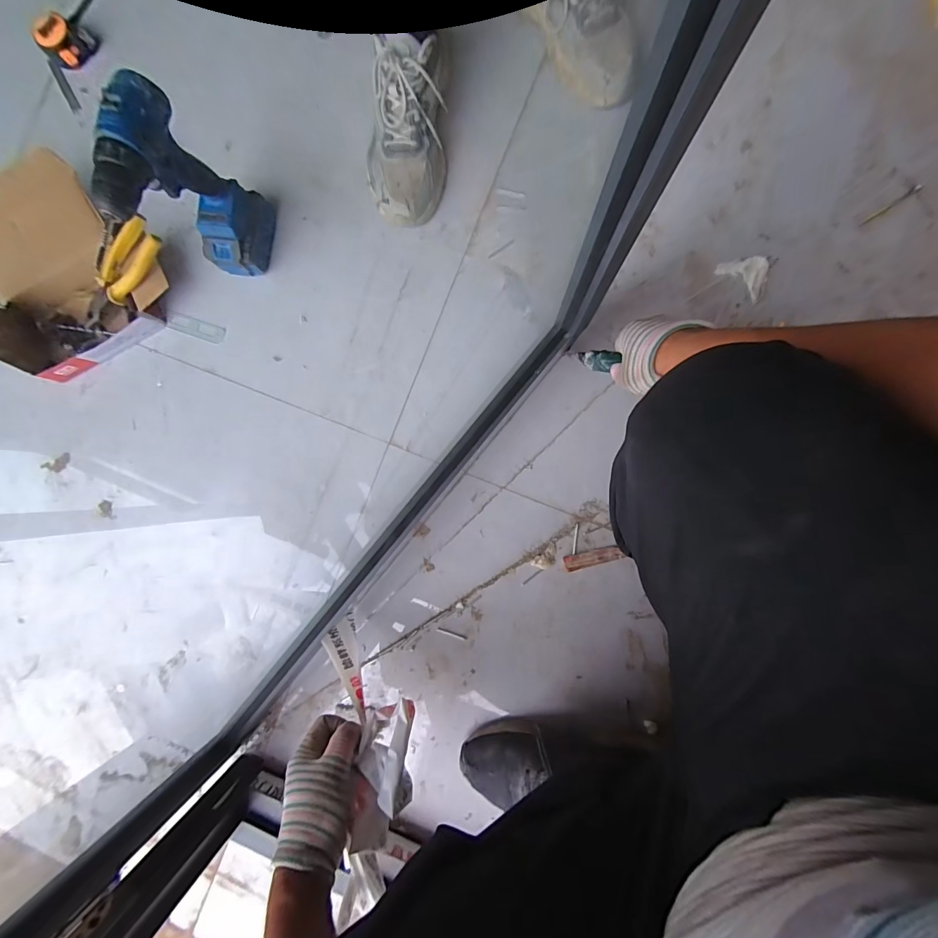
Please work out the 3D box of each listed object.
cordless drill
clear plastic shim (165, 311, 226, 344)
[{"bbox_3d":[-0.365,-0.337,0.527,0.067,0.239,0.189,23,89,5],"label":"cordless drill"},{"bbox_3d":[-0.446,-0.231,0.643,0.093,0.012,0.028,17,88,5],"label":"clear plastic shim"}]

